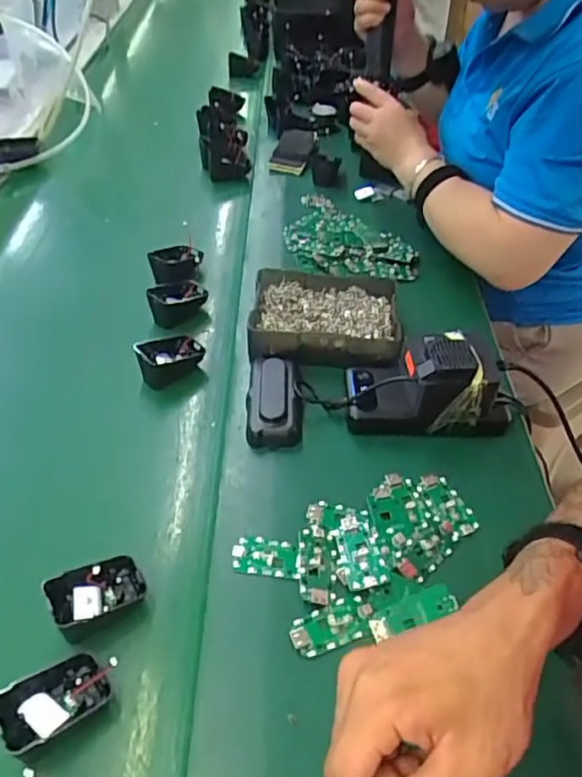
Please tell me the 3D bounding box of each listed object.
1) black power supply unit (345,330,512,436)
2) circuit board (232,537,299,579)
[{"bbox_3d":[0.133,-0.007,0.587,0.155,0.083,0.076,3,45,4],"label":"black power supply unit"},{"bbox_3d":[-0.020,0.134,0.492,0.053,0.004,0.031,4,45,5],"label":"circuit board"}]

